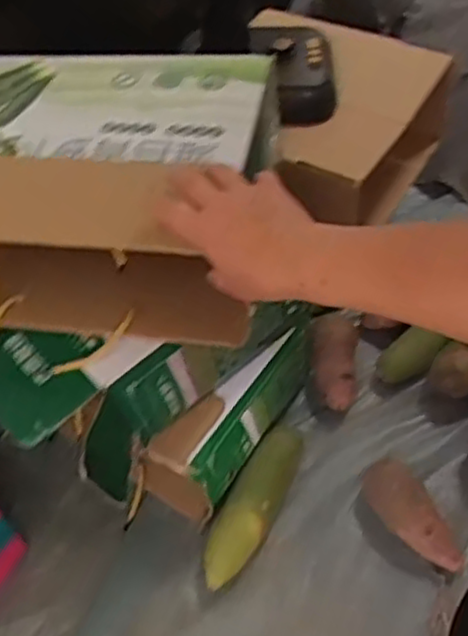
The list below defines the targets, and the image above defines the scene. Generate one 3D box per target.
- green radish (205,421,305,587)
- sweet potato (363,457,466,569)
[{"bbox_3d":[0.021,0.224,0.836,0.053,0.058,0.185,21,55,23],"label":"green radish"},{"bbox_3d":[0.200,0.220,0.810,0.064,0.048,0.136,-37,81,-23],"label":"sweet potato"}]

